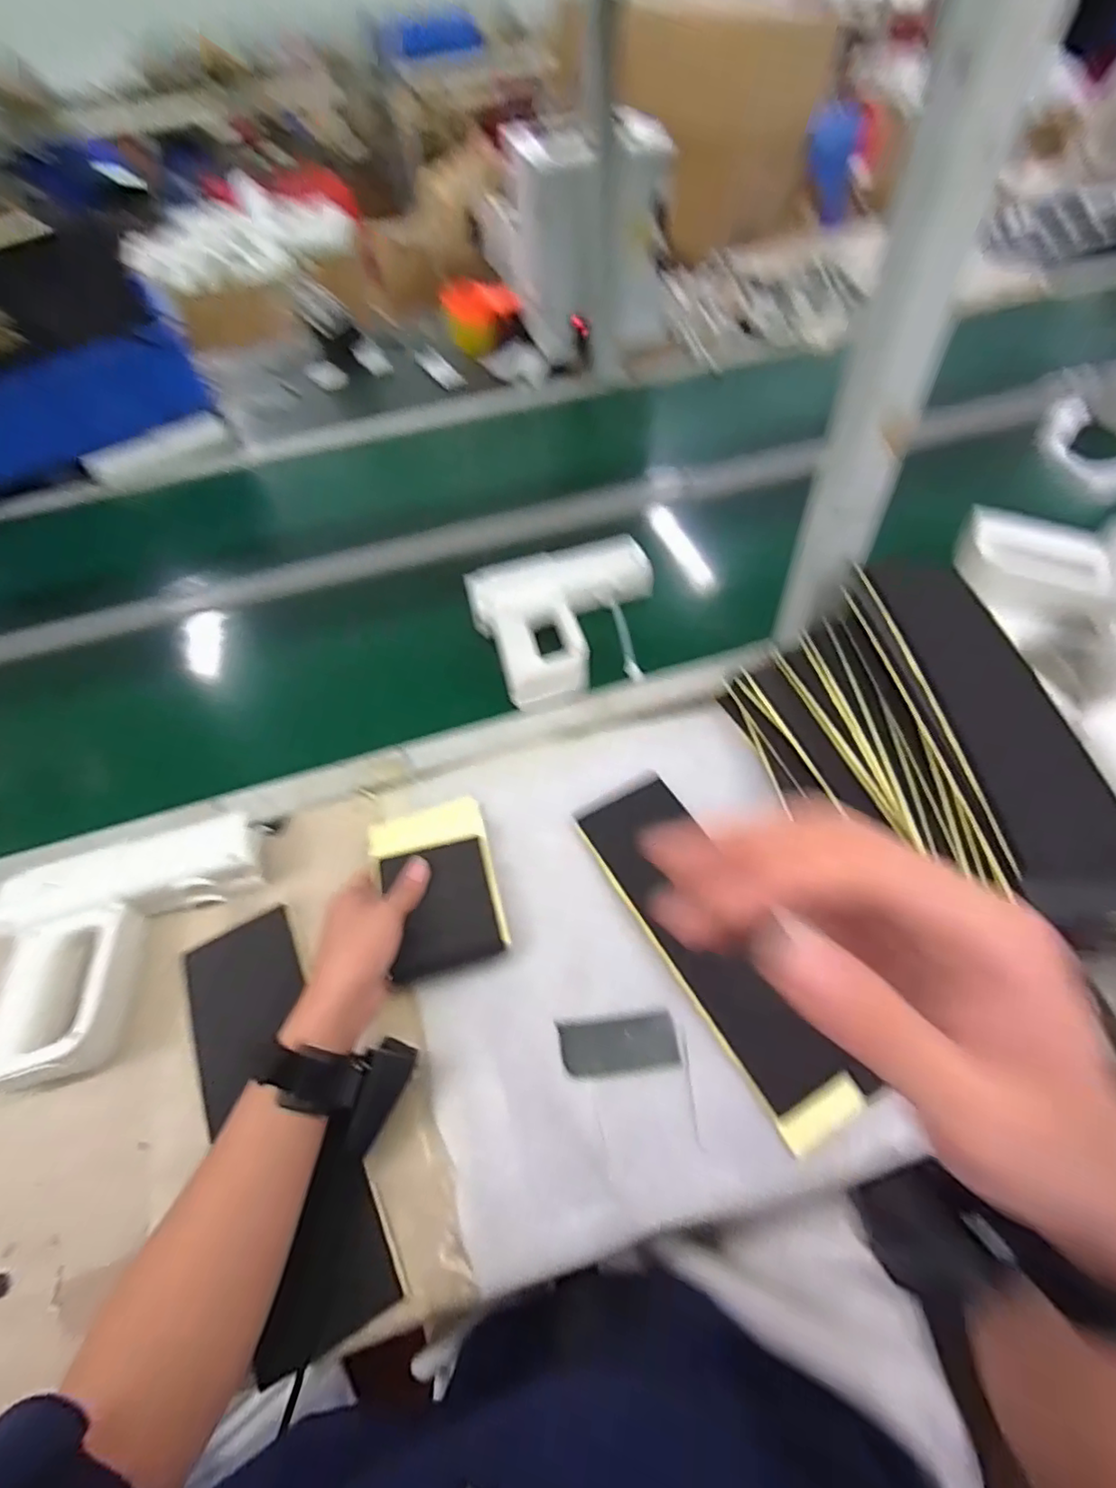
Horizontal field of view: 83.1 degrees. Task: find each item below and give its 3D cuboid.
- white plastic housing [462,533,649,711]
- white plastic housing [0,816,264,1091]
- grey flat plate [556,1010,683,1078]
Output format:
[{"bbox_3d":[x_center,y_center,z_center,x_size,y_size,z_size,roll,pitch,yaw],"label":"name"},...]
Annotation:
[{"bbox_3d":[0.022,-0.148,0.723,0.215,0.062,0.178,-21,55,-11],"label":"white plastic housing"},{"bbox_3d":[-0.355,0.160,0.525,0.207,0.064,0.174,-19,55,-10],"label":"white plastic housing"},{"bbox_3d":[0.046,0.227,0.475,0.085,0.004,0.038,-7,54,-1],"label":"grey flat plate"}]

